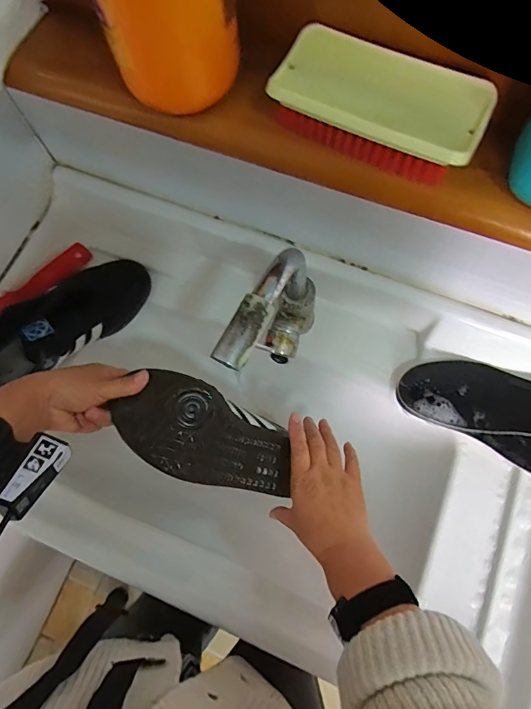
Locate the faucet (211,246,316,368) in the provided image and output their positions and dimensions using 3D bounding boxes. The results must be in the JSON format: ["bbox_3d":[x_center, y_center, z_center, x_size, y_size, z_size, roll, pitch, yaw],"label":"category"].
[{"bbox_3d":[0.010,-0.031,0.486,0.045,0.220,0.167,28,75,10],"label":"faucet"}]

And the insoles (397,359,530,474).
[{"bbox_3d":[0.318,0.080,0.554,0.268,0.050,0.112,21,73,24],"label":"insoles"}]

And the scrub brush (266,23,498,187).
[{"bbox_3d":[0.073,-0.161,0.278,0.137,0.038,0.058,24,74,9],"label":"scrub brush"}]

